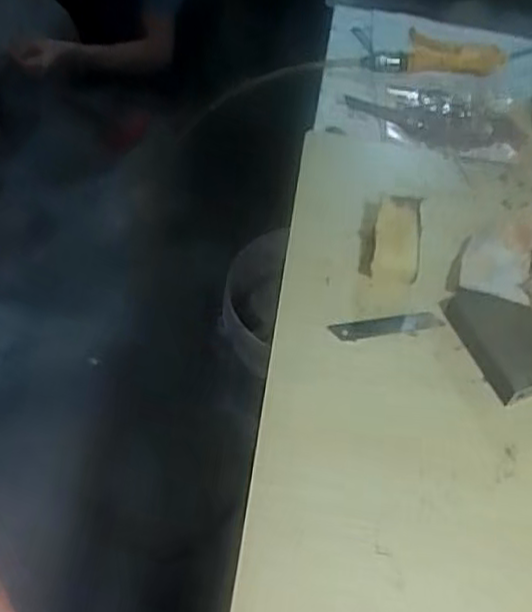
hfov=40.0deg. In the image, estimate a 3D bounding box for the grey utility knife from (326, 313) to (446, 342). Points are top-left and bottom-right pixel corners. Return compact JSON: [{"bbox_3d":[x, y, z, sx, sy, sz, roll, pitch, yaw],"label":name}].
[{"bbox_3d":[0.102,0.018,0.623,0.095,0.005,0.018,-5,69,-4],"label":"grey utility knife"}]

